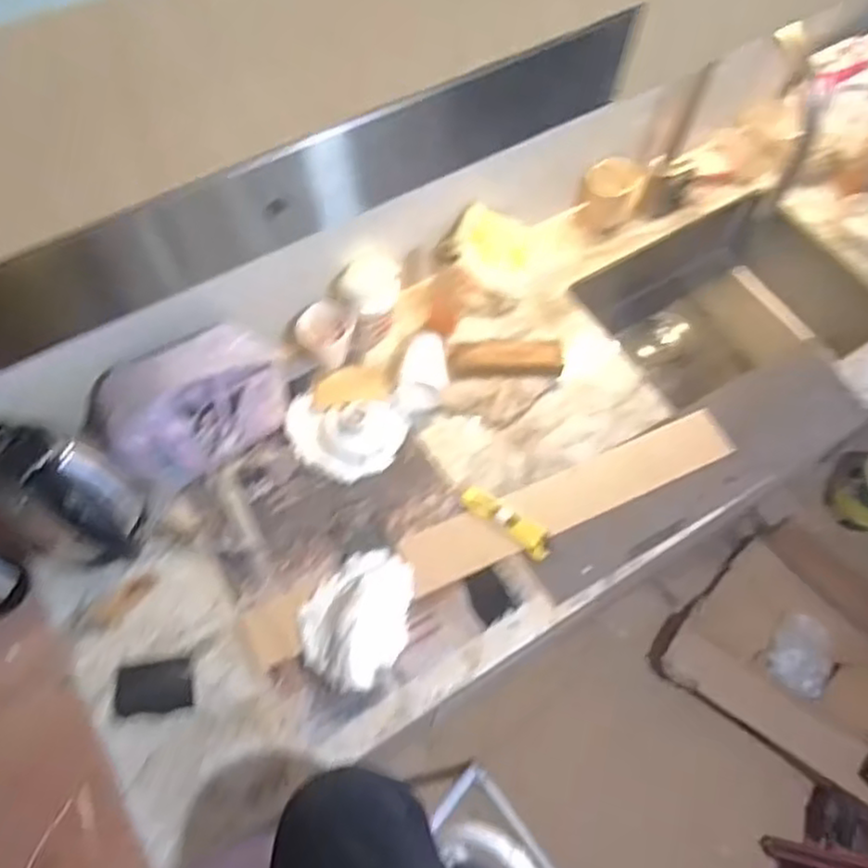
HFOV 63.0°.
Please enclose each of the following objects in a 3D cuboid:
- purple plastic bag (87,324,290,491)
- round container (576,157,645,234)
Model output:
[{"bbox_3d":[-0.318,-0.037,0.974,0.254,0.169,0.112,-30,68,-16],"label":"purple plastic bag"},{"bbox_3d":[0.305,-0.422,1.233,0.099,0.106,0.099,1,63,-2],"label":"round container"}]

